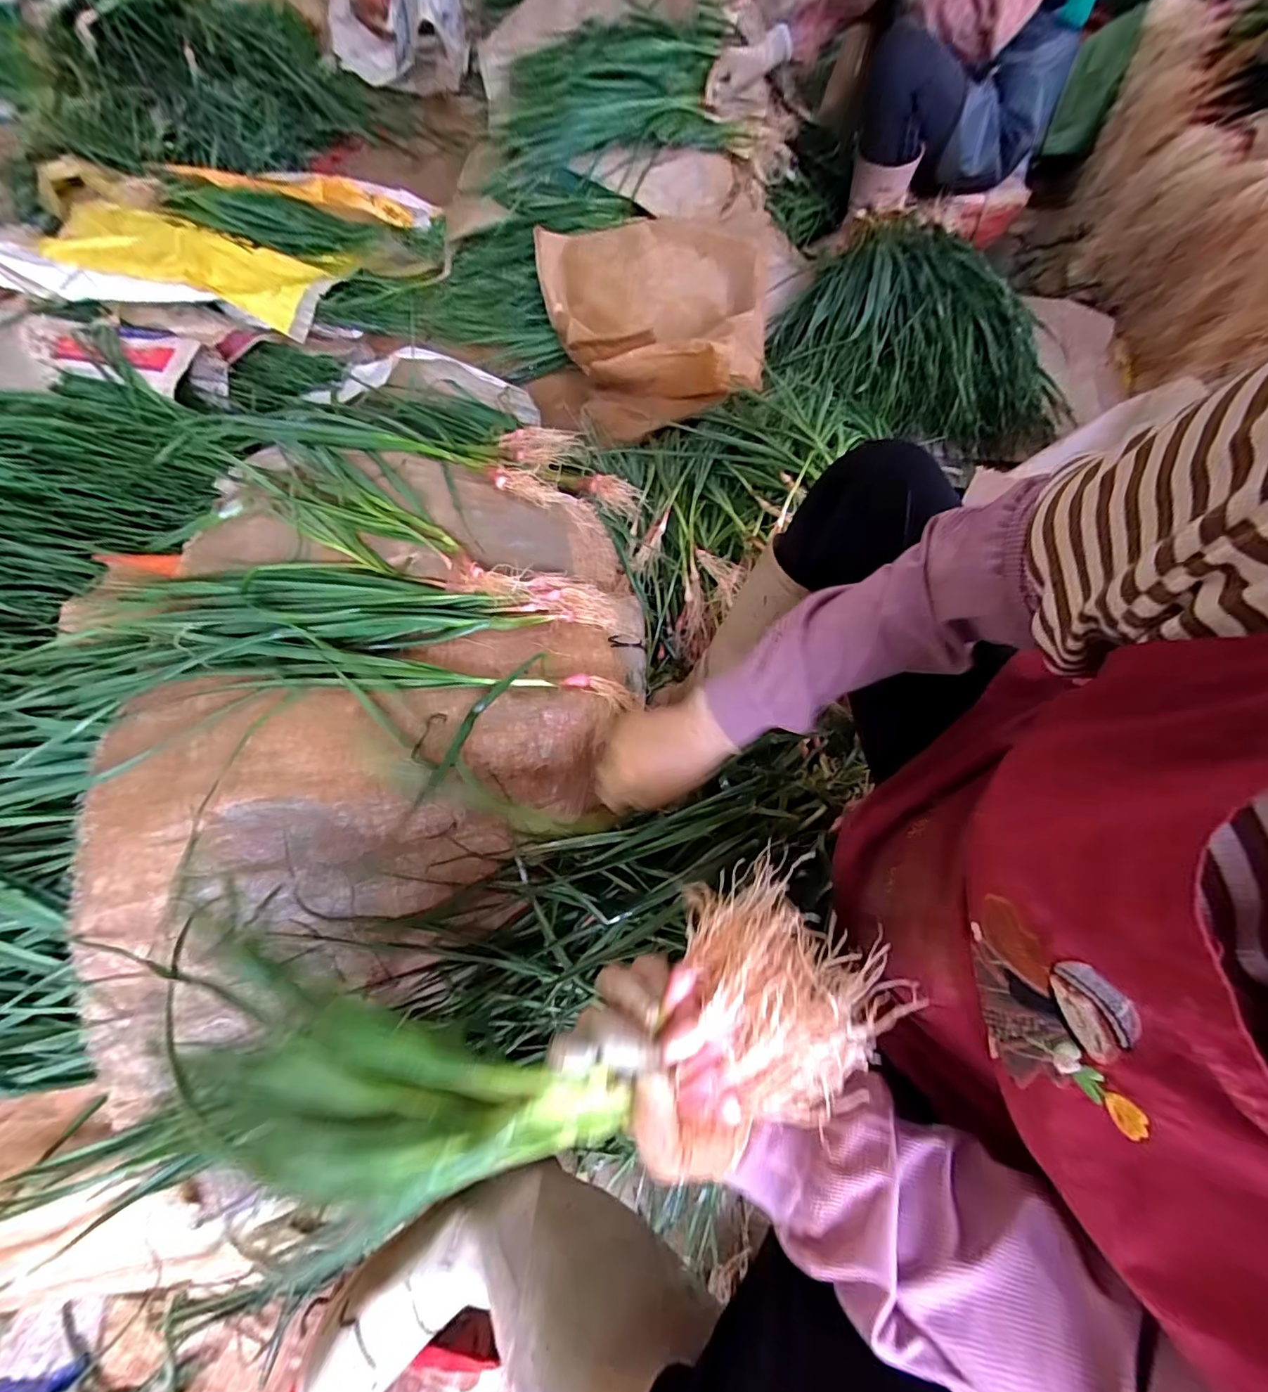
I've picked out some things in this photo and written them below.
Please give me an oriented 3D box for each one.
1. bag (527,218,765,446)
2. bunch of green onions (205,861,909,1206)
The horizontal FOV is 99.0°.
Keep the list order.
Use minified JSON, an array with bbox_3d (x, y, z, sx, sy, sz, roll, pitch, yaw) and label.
[{"bbox_3d":[0.039,-0.798,1.129,0.514,0.170,0.717,1,63,0],"label":"bag"},{"bbox_3d":[-0.038,0.173,0.294,0.350,0.064,0.119,-10,64,-5],"label":"bunch of green onions"}]

